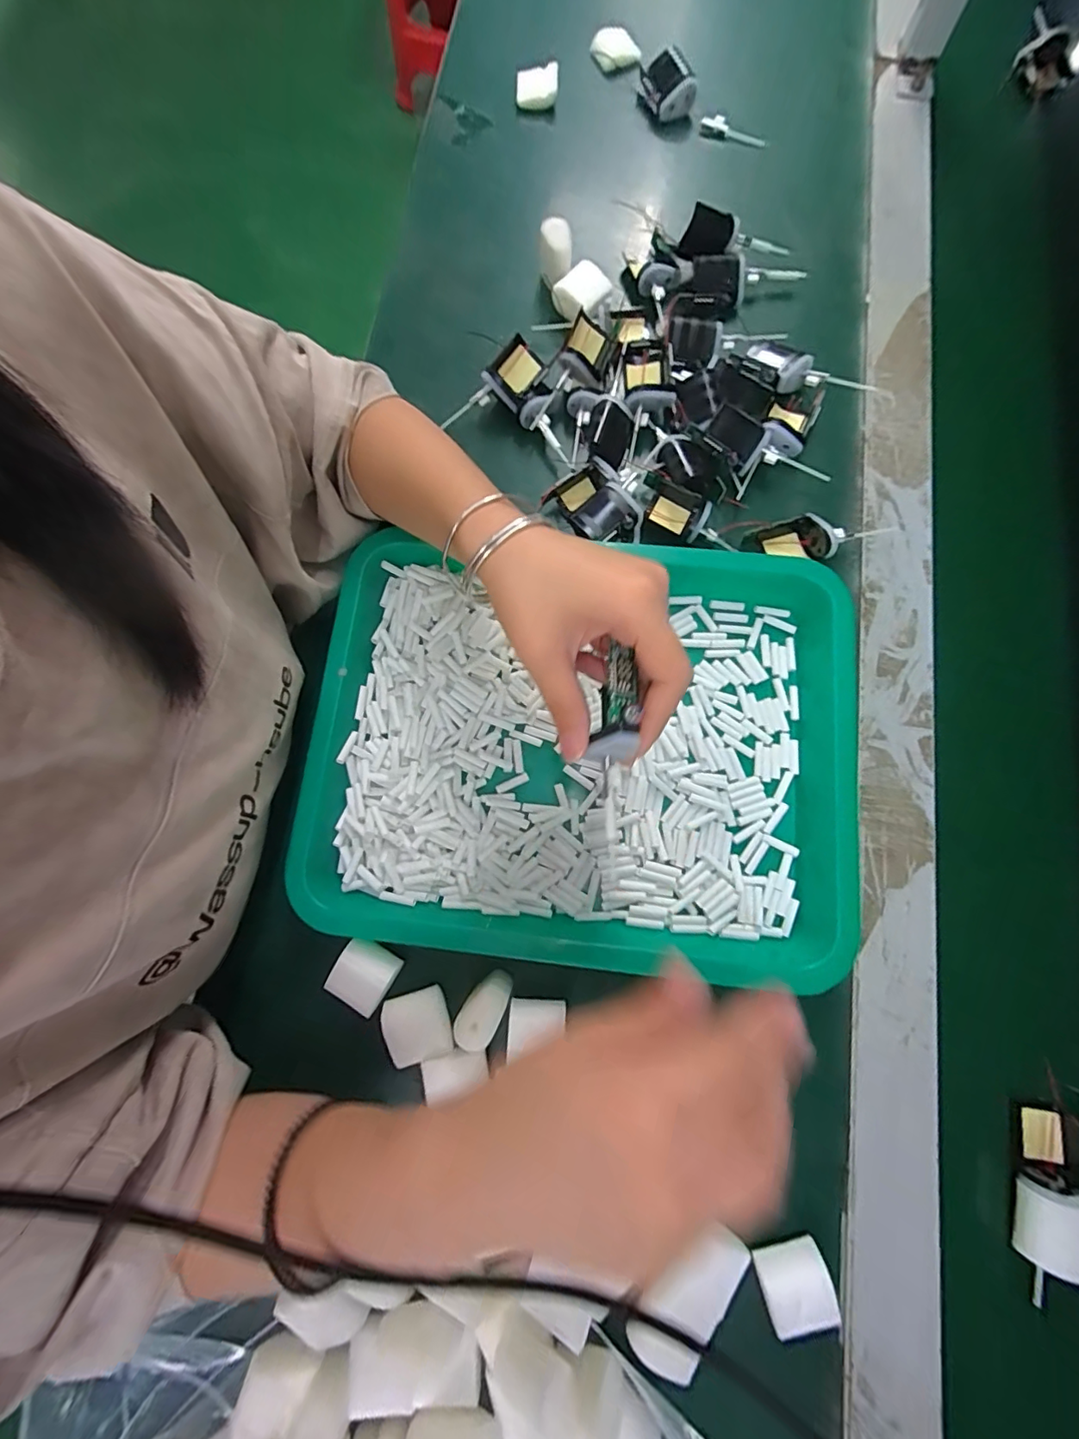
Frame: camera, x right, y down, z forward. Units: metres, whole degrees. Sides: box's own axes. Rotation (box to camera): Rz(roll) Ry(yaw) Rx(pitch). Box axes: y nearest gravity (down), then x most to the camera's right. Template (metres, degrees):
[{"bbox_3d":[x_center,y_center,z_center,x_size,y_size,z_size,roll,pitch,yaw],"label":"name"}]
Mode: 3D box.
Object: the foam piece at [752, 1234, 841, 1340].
[{"bbox_3d":[0.132,0.294,0.260,0.034,0.016,0.036,-15,79,-4],"label":"foam piece"}]

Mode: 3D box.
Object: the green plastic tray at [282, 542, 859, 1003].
[{"bbox_3d":[0.026,0.019,0.315,0.331,0.026,0.249,5,78,1],"label":"green plastic tray"}]

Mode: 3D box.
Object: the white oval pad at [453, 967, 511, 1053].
[{"bbox_3d":[-0.032,0.164,0.285,0.021,0.019,0.038,33,80,6],"label":"white oval pad"}]

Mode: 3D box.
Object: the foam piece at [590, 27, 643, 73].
[{"bbox_3d":[0.070,-0.614,0.462,0.044,0.018,0.026,5,78,3],"label":"foam piece"}]

